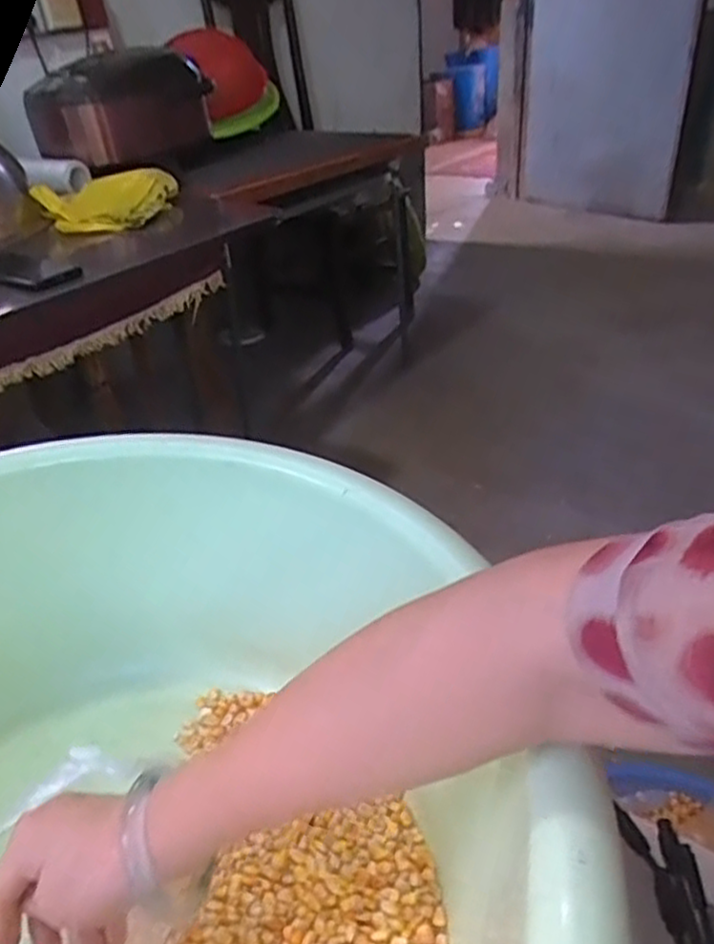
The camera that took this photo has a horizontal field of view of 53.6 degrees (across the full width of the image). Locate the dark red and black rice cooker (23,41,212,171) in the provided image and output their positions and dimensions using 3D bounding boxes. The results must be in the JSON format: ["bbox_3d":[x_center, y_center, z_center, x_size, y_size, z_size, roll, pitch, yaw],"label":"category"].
[{"bbox_3d":[-0.465,-0.734,1.418,0.264,0.184,0.267,5,31,16],"label":"dark red and black rice cooker"}]

